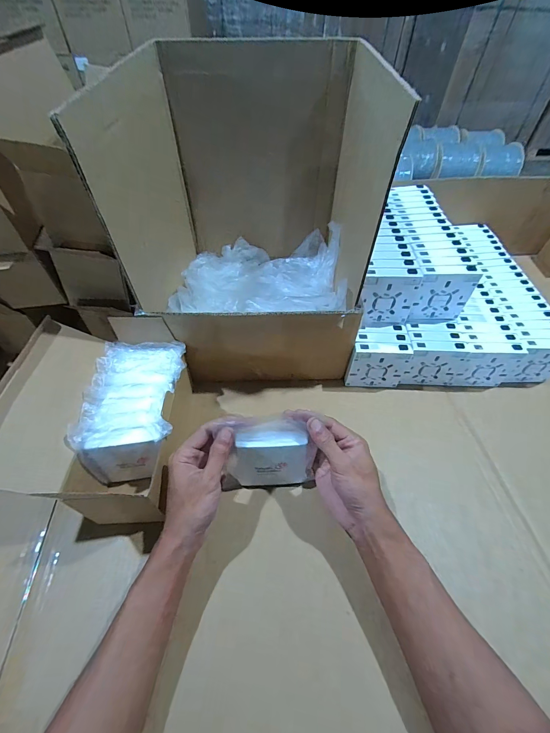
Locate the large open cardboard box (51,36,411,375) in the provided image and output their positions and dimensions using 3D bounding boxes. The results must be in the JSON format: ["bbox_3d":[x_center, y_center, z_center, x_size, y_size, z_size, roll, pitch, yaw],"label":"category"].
[{"bbox_3d":[-0.032,-0.212,0.474,0.293,0.345,0.316,1,52,0],"label":"large open cardboard box"}]

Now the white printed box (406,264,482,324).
[{"bbox_3d":[0.252,-0.109,0.482,0.085,0.090,0.024,-4,52,-4],"label":"white printed box"}]

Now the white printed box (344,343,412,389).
[{"bbox_3d":[0.162,-0.002,0.501,0.089,0.081,0.023,3,52,2],"label":"white printed box"}]

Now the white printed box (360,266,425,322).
[{"bbox_3d":[0.169,-0.105,0.476,0.081,0.088,0.022,1,52,0],"label":"white printed box"}]

